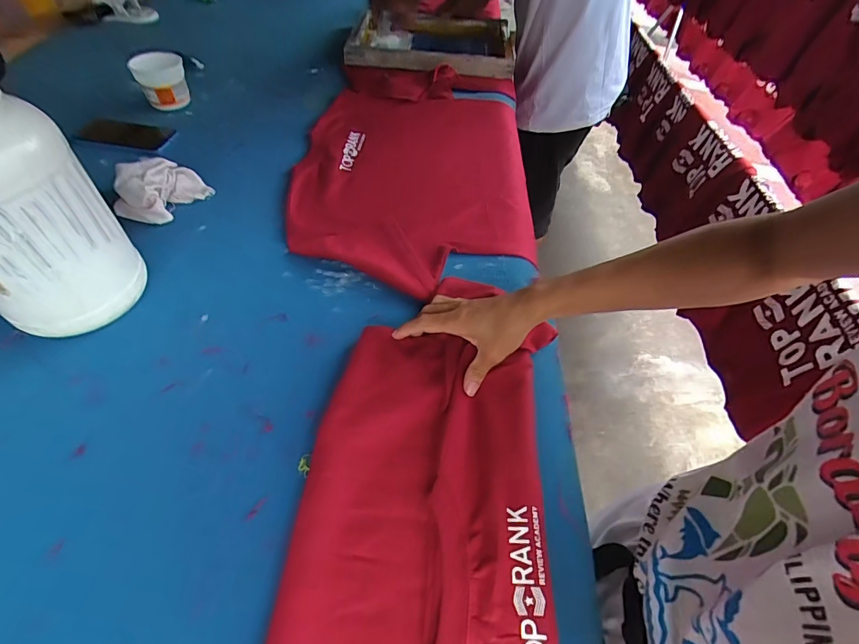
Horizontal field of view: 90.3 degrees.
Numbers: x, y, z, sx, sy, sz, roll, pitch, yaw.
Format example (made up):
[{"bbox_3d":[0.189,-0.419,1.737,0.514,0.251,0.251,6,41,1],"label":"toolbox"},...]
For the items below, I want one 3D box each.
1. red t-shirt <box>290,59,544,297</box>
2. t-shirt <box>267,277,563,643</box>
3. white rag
[{"bbox_3d":[-0.023,-0.282,0.751,0.386,0.032,0.571,4,53,0],"label":"red t-shirt"},{"bbox_3d":[-0.005,0.211,0.368,0.235,0.029,0.513,3,53,0],"label":"t-shirt"},{"bbox_3d":[-0.425,-0.211,0.661,0.109,0.050,0.121,26,56,16],"label":"white rag"}]

